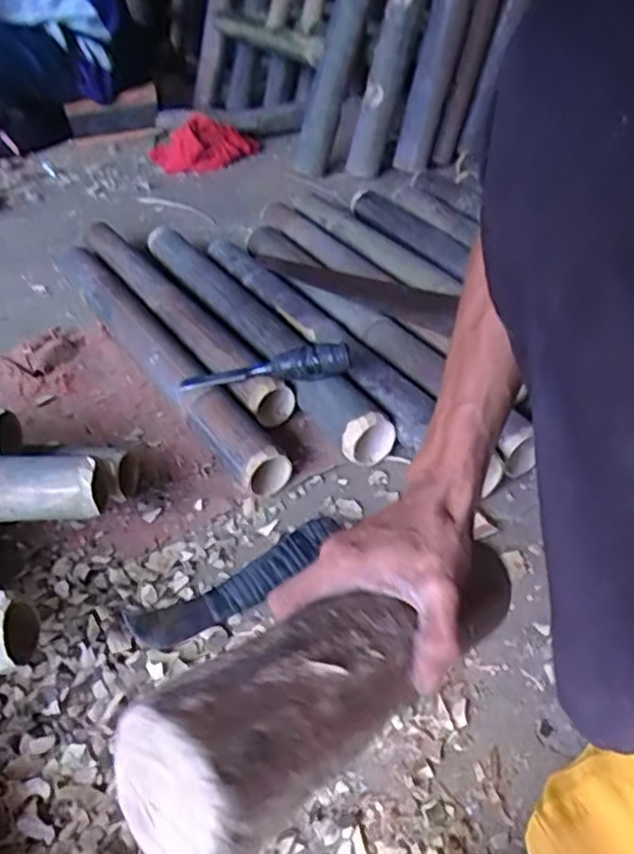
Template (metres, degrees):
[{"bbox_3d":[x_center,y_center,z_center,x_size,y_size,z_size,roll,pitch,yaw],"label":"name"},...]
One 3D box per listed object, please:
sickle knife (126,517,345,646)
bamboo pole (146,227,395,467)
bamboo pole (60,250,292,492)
[{"bbox_3d":[-0.073,0.143,0.623,0.205,0.022,0.053,-29,45,-9],"label":"sickle knife"},{"bbox_3d":[-0.102,-0.148,0.935,0.073,0.071,0.622,-23,43,-22],"label":"bamboo pole"},{"bbox_3d":[-0.229,-0.109,0.921,0.064,0.067,0.642,-26,44,-23],"label":"bamboo pole"}]

